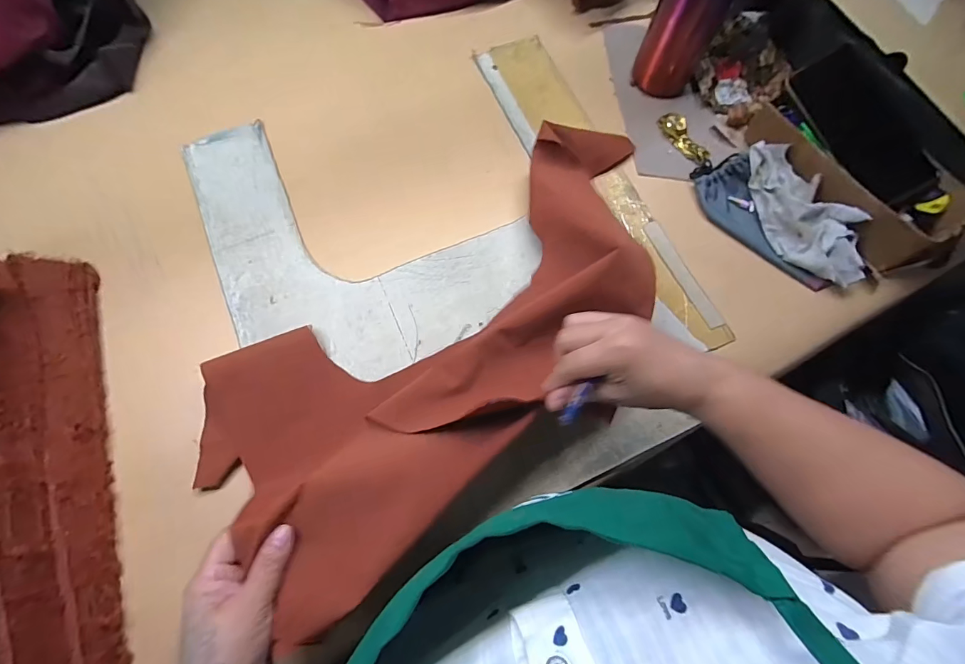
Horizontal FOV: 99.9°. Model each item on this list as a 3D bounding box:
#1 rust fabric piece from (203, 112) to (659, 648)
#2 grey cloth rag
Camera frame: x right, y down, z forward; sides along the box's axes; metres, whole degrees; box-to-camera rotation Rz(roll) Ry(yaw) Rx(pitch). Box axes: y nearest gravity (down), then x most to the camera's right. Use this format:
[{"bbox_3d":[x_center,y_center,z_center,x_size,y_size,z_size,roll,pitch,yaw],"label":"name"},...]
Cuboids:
[{"bbox_3d":[-0.025,-0.008,0.364,0.481,0.091,0.225,-40,76,-9],"label":"rust fabric piece"},{"bbox_3d":[0.346,-0.128,0.441,0.067,0.049,0.170,-14,73,-6],"label":"grey cloth rag"}]

